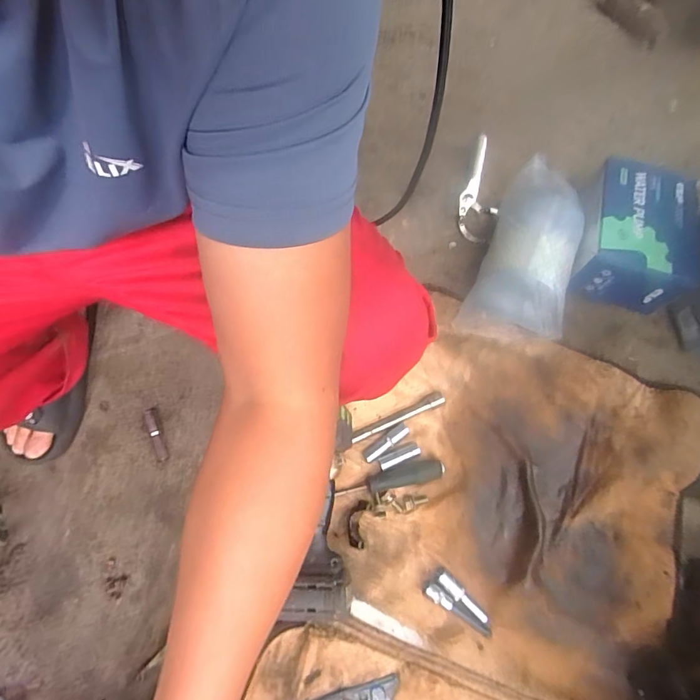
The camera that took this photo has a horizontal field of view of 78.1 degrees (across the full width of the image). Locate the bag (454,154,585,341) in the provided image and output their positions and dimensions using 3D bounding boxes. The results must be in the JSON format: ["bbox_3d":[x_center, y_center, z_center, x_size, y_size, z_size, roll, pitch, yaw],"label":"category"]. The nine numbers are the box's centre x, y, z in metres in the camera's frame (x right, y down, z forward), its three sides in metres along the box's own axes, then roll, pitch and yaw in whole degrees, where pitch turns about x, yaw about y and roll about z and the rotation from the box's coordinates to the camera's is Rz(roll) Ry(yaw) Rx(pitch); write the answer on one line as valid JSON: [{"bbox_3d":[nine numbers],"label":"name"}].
[{"bbox_3d":[0.297,-0.157,0.702,0.143,0.087,0.293,22,69,7],"label":"bag"}]

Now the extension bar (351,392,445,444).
[{"bbox_3d":[0.075,0.107,0.668,0.154,0.020,0.019,-25,71,-11],"label":"extension bar"}]

